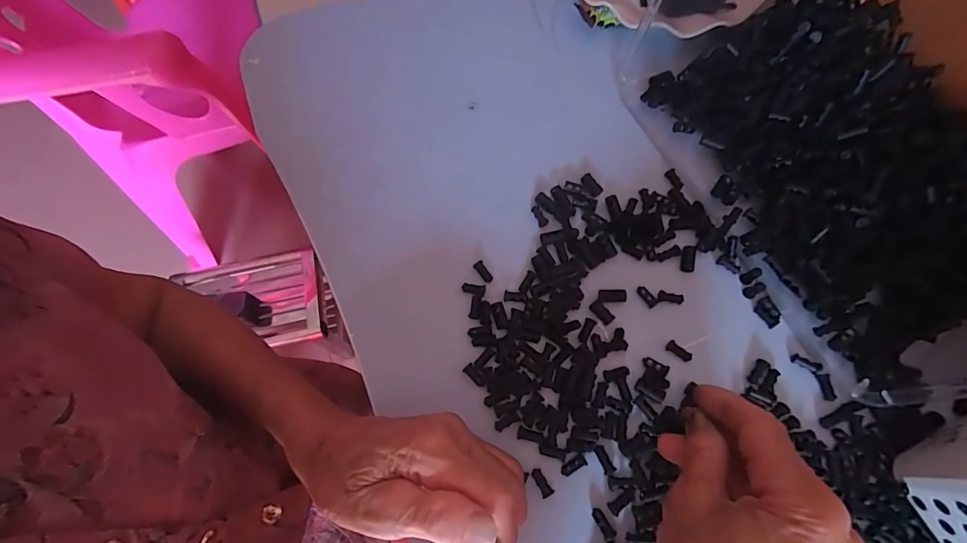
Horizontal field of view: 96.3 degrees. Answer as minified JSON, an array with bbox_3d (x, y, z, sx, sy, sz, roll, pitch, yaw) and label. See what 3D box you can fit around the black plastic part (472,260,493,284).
[{"bbox_3d":[0.000,0.000,0.311,0.007,0.004,0.017,-34,71,-11],"label":"black plastic part"}]

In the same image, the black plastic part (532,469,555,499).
[{"bbox_3d":[0.035,0.127,0.260,0.007,0.004,0.016,-25,69,-8],"label":"black plastic part"}]

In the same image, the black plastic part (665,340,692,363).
[{"bbox_3d":[0.131,0.053,0.290,0.017,0.004,0.008,36,74,15],"label":"black plastic part"}]

